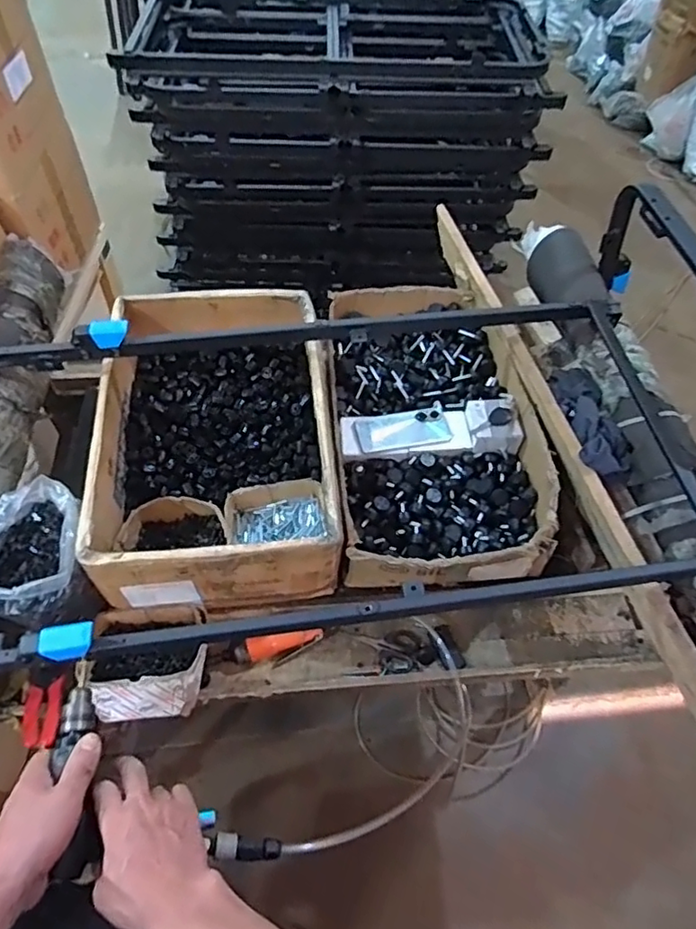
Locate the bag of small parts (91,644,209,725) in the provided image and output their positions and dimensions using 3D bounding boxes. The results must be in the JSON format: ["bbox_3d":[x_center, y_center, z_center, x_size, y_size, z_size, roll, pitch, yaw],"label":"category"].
[{"bbox_3d":[-0.282,0.291,0.816,0.158,0.064,0.107,-4,56,-5],"label":"bag of small parts"}]

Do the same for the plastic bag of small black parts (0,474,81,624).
[{"bbox_3d":[-0.430,0.110,0.808,0.143,0.049,0.191,10,56,5],"label":"plastic bag of small black parts"}]

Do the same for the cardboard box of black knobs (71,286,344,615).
[{"bbox_3d":[-0.208,-0.056,0.978,0.361,0.158,0.538,-4,56,-4],"label":"cardboard box of black knobs"}]

